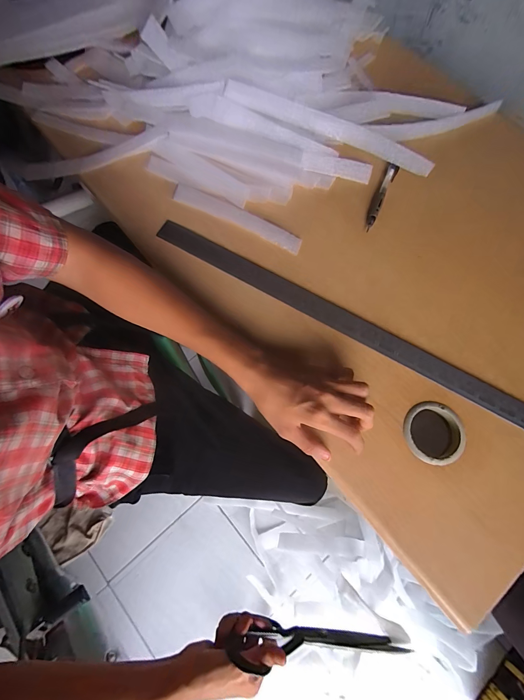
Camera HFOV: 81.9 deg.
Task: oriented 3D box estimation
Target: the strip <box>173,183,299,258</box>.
[{"bbox_3d":[-0.036,-0.185,0.420,0.195,0.004,0.029,24,76,7],"label":"strip"}]

